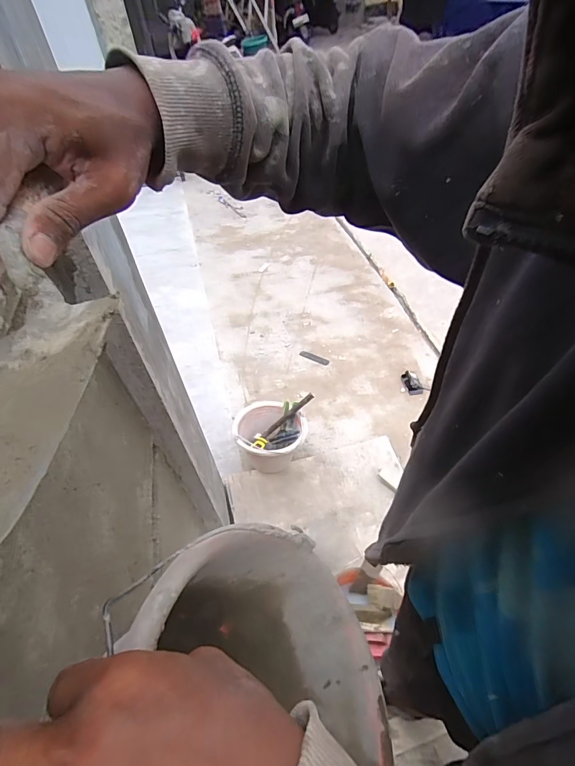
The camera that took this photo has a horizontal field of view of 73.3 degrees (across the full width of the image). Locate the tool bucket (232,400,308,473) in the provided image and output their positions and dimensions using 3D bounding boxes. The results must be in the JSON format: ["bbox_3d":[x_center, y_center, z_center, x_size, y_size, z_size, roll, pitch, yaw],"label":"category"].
[{"bbox_3d":[-0.060,0.179,1.349,0.231,0.199,0.249,-2,48,3],"label":"tool bucket"}]

